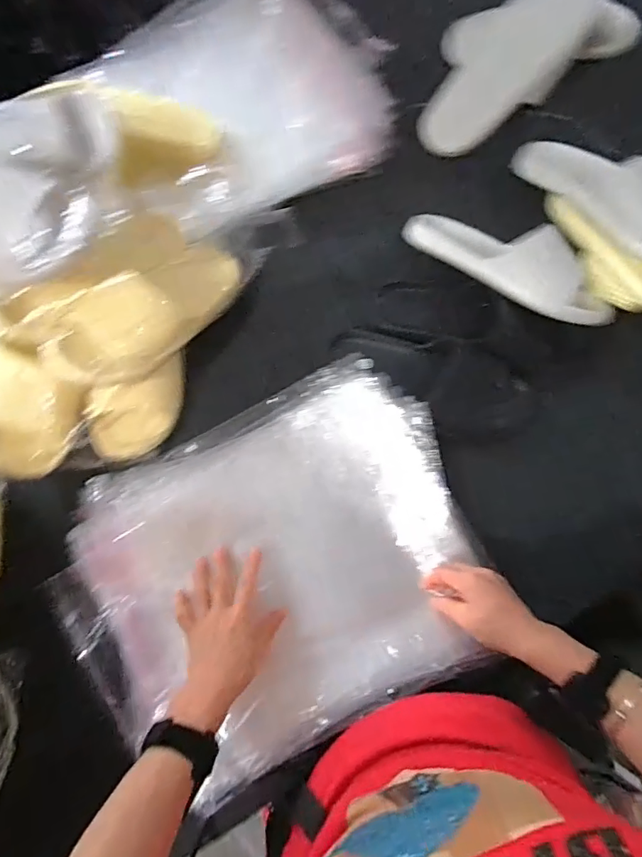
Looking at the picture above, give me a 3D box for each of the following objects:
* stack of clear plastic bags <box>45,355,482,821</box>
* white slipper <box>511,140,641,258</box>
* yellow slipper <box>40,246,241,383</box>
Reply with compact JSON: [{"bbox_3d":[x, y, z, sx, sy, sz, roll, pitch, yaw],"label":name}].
[{"bbox_3d":[-0.053,0.148,0.542,0.432,0.052,0.347,-27,77,-5],"label":"stack of clear plastic bags"},{"bbox_3d":[0.348,-0.300,0.613,0.097,0.070,0.262,-35,61,-7],"label":"white slipper"},{"bbox_3d":[-0.192,-0.143,0.578,0.100,0.057,0.261,42,61,11],"label":"yellow slipper"}]

